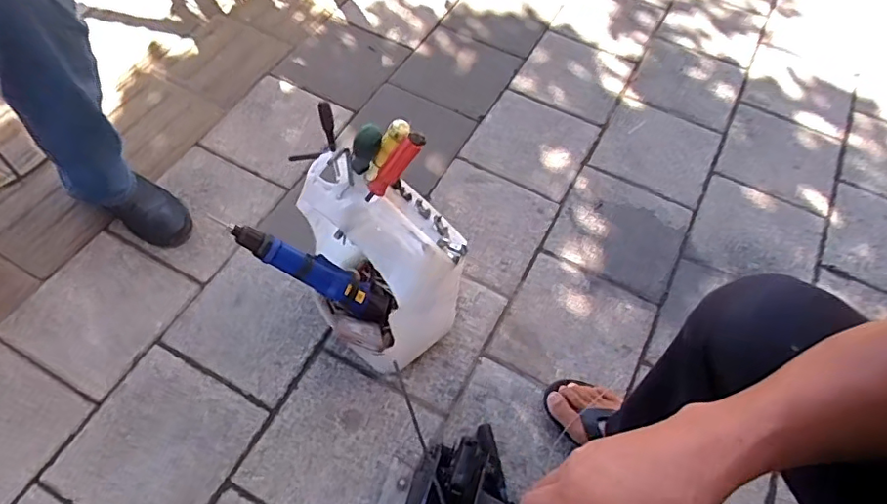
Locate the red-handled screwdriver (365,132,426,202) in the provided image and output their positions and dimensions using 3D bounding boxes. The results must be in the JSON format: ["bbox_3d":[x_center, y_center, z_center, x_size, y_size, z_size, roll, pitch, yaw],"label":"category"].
[{"bbox_3d":[-0.062,-0.102,0.658,0.022,0.110,0.021,2,47,-54],"label":"red-handled screwdriver"}]

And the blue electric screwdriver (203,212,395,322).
[{"bbox_3d":[-0.209,0.029,0.845,0.286,0.045,0.057,34,55,-30],"label":"blue electric screwdriver"}]

